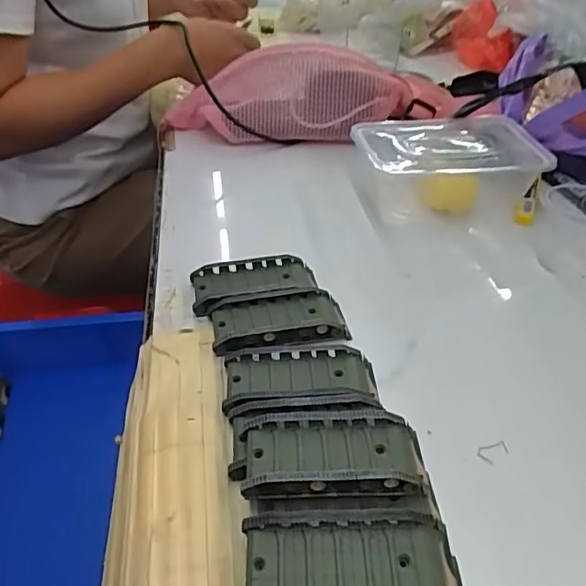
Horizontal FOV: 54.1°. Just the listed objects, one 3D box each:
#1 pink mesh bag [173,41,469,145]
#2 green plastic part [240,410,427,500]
[{"bbox_3d":[0.022,-0.229,0.662,0.329,0.088,0.086,-1,39,-3],"label":"pink mesh bag"},{"bbox_3d":[0.022,0.091,0.315,0.096,0.029,0.047,-1,39,-2],"label":"green plastic part"}]

